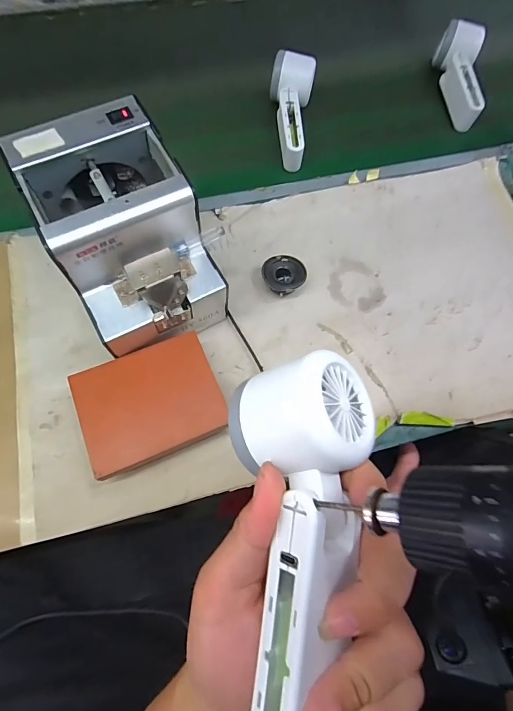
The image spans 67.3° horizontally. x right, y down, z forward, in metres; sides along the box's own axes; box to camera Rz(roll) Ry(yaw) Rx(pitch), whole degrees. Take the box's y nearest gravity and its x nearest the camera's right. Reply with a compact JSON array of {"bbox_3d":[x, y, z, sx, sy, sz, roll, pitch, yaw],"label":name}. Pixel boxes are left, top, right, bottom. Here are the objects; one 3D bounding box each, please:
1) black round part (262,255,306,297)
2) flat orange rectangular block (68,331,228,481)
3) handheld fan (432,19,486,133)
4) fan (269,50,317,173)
[{"bbox_3d":[0.032,-0.091,0.448,0.049,0.025,0.047,1,68,-2],"label":"black round part"},{"bbox_3d":[-0.101,0.048,0.380,0.128,0.040,0.101,-22,71,-11],"label":"flat orange rectangular block"},{"bbox_3d":[0.310,-0.415,0.577,0.055,0.054,0.154,0,81,-3],"label":"handheld fan"},{"bbox_3d":[0.042,-0.331,0.521,0.059,0.056,0.148,9,68,1],"label":"fan"}]

